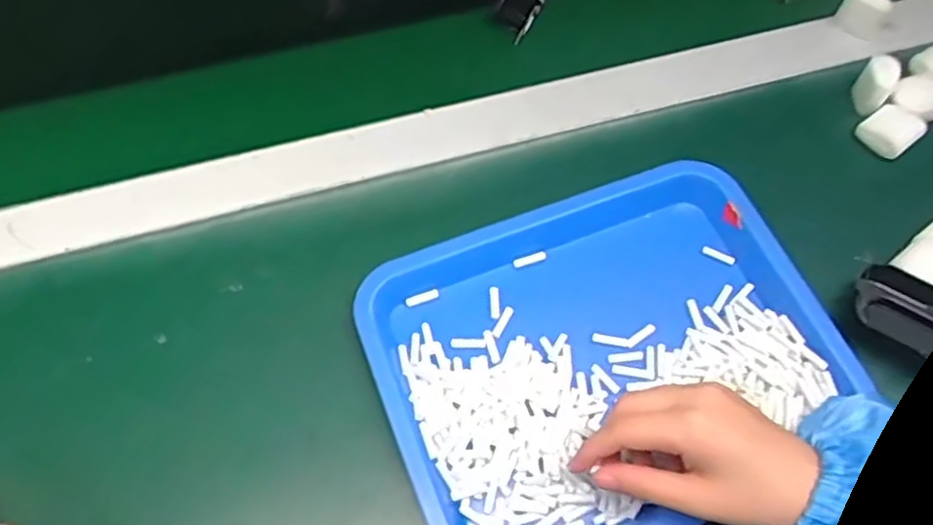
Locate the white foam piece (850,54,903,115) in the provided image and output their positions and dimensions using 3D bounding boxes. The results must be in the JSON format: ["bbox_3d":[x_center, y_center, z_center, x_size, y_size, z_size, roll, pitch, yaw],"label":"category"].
[{"bbox_3d":[0.318,-0.138,0.573,0.025,0.020,0.048,32,68,14],"label":"white foam piece"}]

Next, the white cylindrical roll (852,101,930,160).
[{"bbox_3d":[0.325,-0.101,0.565,0.037,0.021,0.037,-41,71,-18],"label":"white cylindrical roll"}]

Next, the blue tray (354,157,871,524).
[{"bbox_3d":[0.088,0.063,0.482,0.281,0.037,0.217,-21,66,-11],"label":"blue tray"}]

